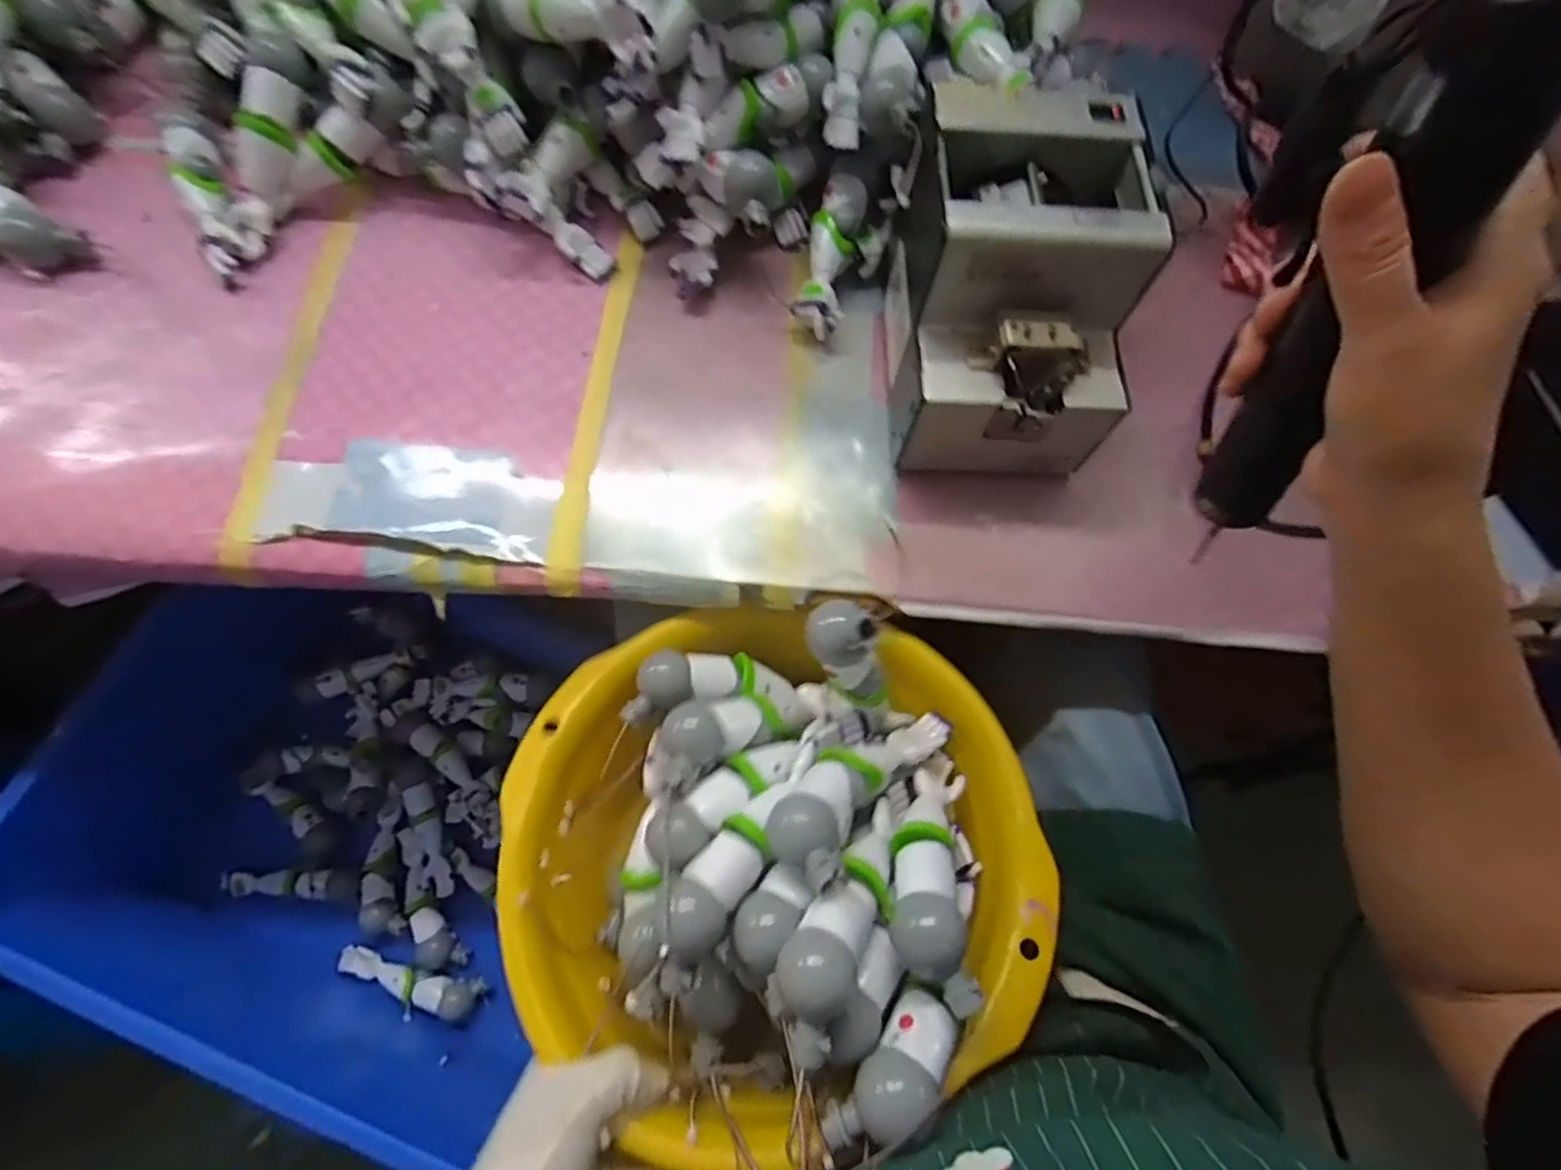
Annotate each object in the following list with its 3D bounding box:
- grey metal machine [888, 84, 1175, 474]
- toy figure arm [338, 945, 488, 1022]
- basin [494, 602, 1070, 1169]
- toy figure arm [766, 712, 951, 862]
[{"bbox_3d":[0.136,-0.184,0.432,0.135,0.148,0.184,2,69,-2],"label":"grey metal machine"},{"bbox_3d":[-0.392,0.417,0.710,0.156,0.029,0.039,15,69,3],"label":"toy figure arm"},{"bbox_3d":[-0.004,0.142,0.384,0.292,0.135,0.282,1,48,-10],"label":"basin"},{"bbox_3d":[0.047,0.107,0.388,0.147,0.033,0.040,-19,67,-47],"label":"toy figure arm"}]

